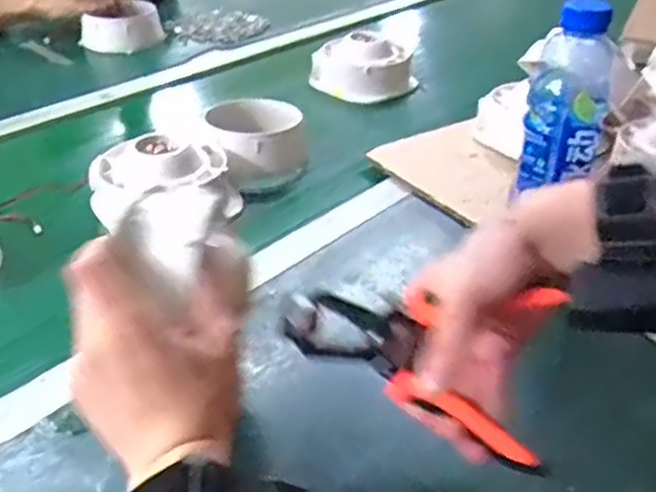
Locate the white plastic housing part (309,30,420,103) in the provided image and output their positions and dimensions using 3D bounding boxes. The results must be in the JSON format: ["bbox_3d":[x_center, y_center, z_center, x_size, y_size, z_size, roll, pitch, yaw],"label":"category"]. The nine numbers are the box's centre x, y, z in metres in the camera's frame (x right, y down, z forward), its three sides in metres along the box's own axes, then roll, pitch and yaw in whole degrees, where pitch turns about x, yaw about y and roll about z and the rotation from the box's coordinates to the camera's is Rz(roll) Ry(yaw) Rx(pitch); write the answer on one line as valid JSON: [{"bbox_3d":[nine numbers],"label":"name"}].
[{"bbox_3d":[0.049,-0.261,0.991,0.134,0.067,0.086,18,37,21],"label":"white plastic housing part"}]

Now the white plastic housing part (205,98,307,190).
[{"bbox_3d":[-0.078,-0.121,0.795,0.111,0.054,0.111,-2,34,-7],"label":"white plastic housing part"}]

